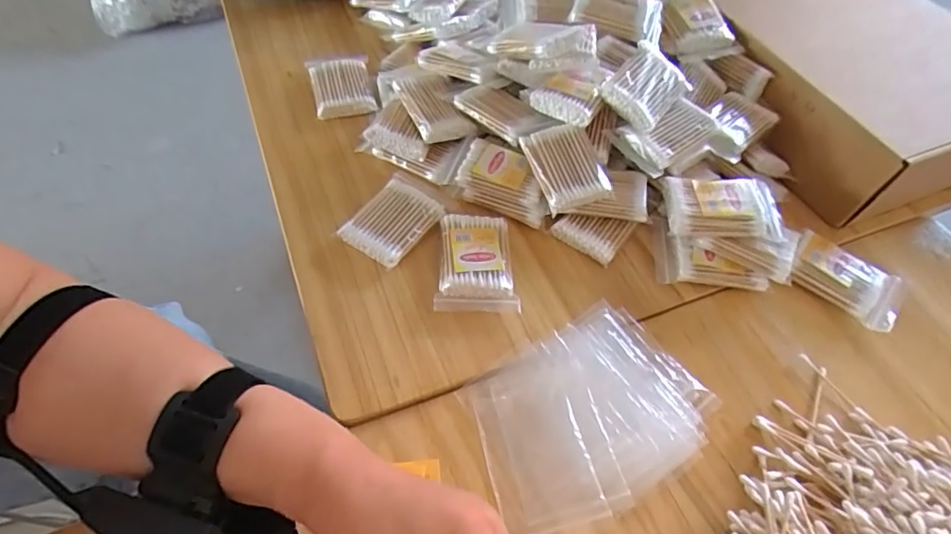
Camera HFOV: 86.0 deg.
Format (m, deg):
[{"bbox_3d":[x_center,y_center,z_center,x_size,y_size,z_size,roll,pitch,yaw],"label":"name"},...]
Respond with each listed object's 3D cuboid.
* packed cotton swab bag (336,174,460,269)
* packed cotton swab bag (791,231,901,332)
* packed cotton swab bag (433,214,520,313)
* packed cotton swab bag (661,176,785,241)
[{"bbox_3d":[-0.066,-0.043,0.437,0.059,0.019,0.090,29,58,15],"label":"packed cotton swab bag"},{"bbox_3d":[0.316,0.011,0.436,0.087,0.021,0.056,34,60,18],"label":"packed cotton swab bag"},{"bbox_3d":[0.001,-0.003,0.419,0.062,0.020,0.086,3,55,-2],"label":"packed cotton swab bag"},{"bbox_3d":[0.209,-0.052,0.426,0.093,0.011,0.056,4,56,-3],"label":"packed cotton swab bag"}]

